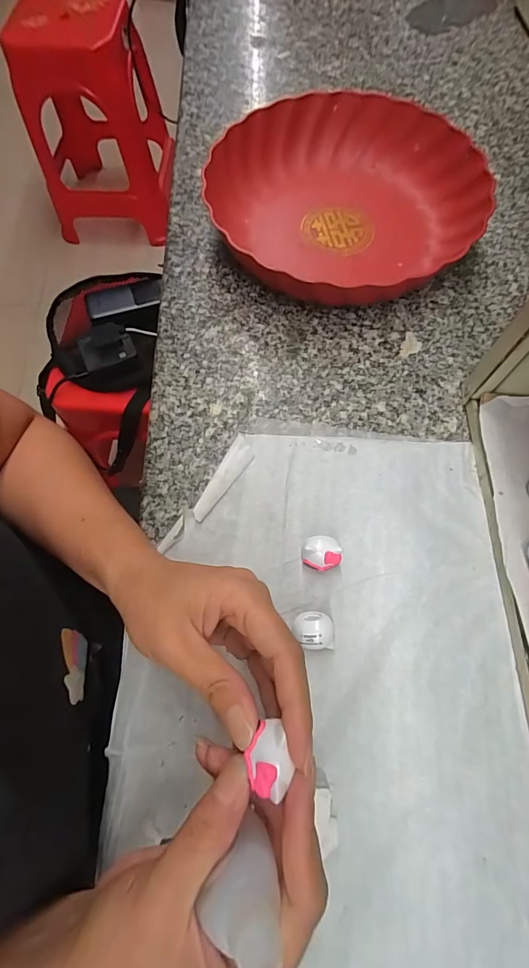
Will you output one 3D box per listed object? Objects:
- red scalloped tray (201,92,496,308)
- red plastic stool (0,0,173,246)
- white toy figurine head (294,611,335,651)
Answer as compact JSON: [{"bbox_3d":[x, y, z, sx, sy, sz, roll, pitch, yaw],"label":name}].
[{"bbox_3d":[0.062,-0.256,0.360,0.231,0.051,0.234,43,76,16],"label":"red scalloped tray"},{"bbox_3d":[-0.561,-1.160,1.284,0.447,0.503,0.464,0,69,2],"label":"red plastic stool"},{"bbox_3d":[0.030,0.090,0.242,0.024,0.020,0.021,1,69,2],"label":"white toy figurine head"}]

